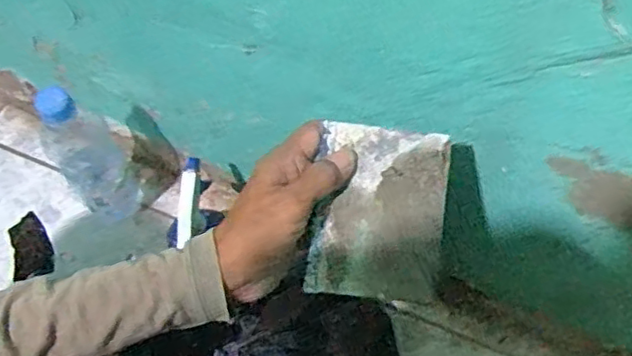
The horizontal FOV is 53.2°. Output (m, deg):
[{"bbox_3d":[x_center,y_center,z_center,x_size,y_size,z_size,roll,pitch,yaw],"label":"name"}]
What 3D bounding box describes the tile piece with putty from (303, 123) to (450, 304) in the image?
[{"bbox_3d":[0.044,0.025,0.439,0.089,0.008,0.117,6,86,1],"label":"tile piece with putty"}]

